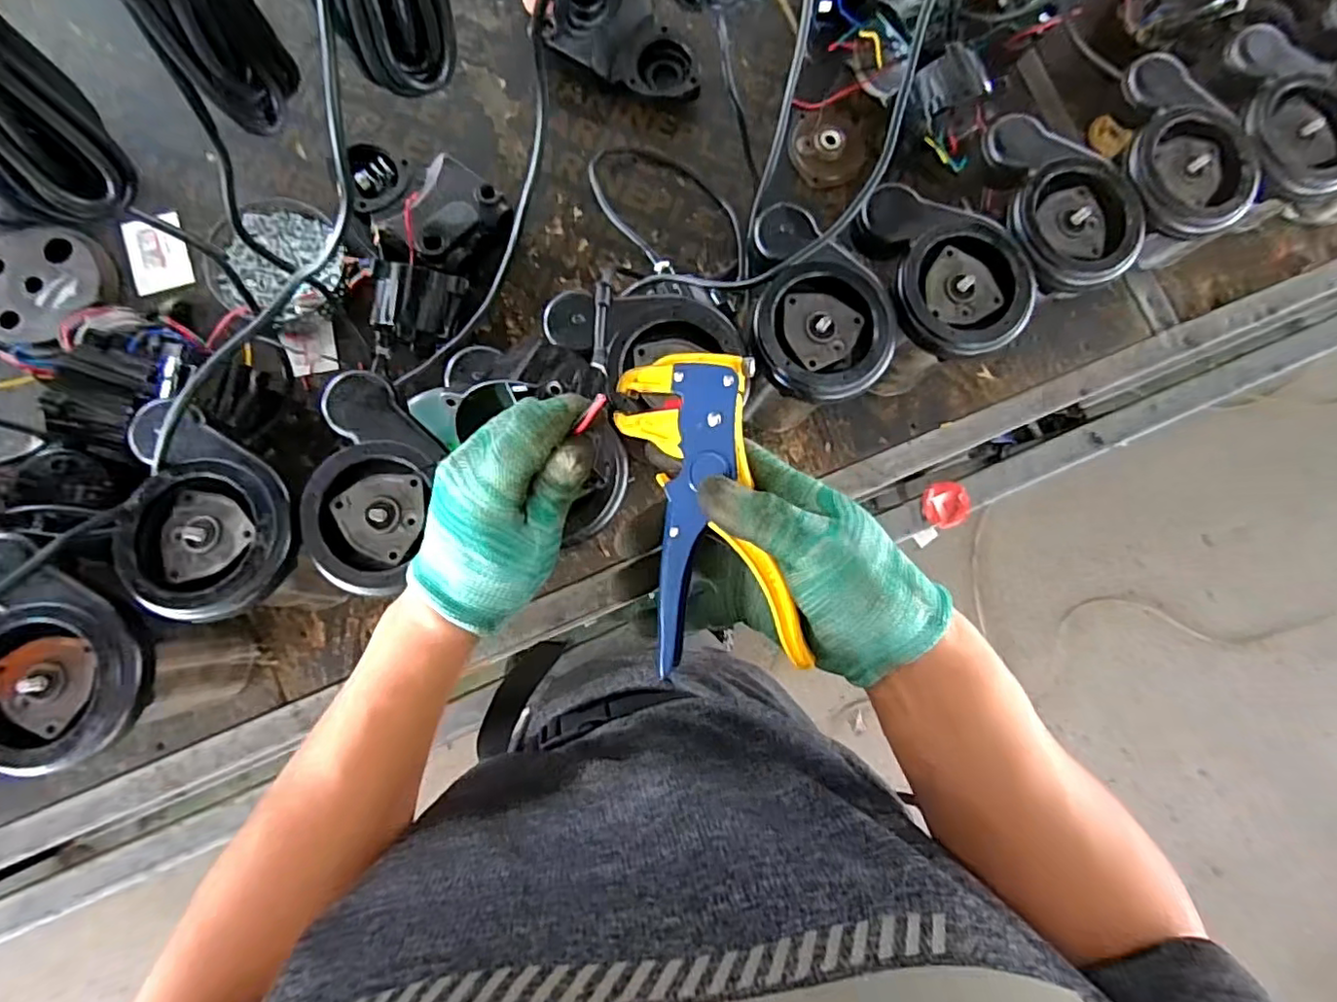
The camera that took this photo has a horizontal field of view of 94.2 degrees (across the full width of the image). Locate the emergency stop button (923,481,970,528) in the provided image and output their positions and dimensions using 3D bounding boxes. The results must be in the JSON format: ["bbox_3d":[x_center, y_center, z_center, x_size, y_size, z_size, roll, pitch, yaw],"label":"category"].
[{"bbox_3d":[0.308,0.004,0.695,0.051,0.023,0.049,-26,85,-7],"label":"emergency stop button"}]

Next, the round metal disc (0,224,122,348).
[{"bbox_3d":[-0.637,-0.219,0.630,0.127,0.026,0.116,1,83,-4],"label":"round metal disc"}]

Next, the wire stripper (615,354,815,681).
[{"bbox_3d":[0.022,0.007,0.328,0.077,0.023,0.165,-7,92,16],"label":"wire stripper"}]

